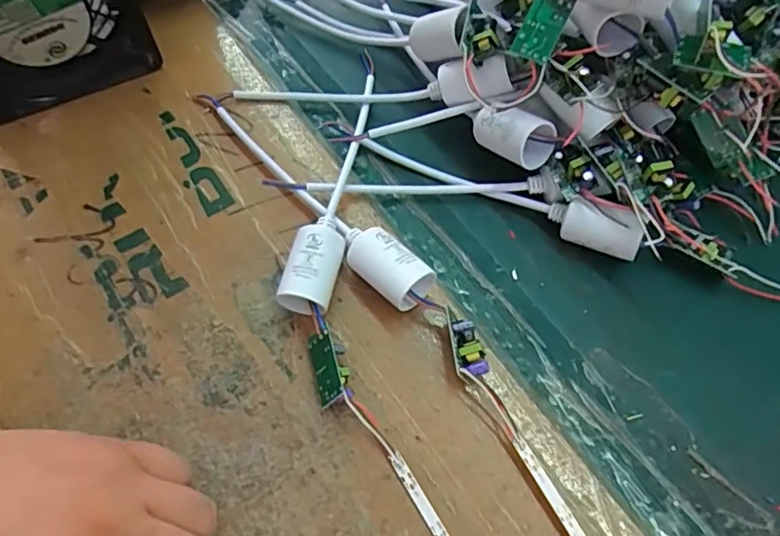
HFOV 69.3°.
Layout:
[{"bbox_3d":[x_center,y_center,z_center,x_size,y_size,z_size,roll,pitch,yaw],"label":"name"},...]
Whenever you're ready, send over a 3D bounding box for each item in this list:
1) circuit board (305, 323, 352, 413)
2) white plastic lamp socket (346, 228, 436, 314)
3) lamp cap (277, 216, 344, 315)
[{"bbox_3d":[-0.030,0.052,0.287,0.018,0.022,0.038,-13,63,-9],"label":"circuit board"},{"bbox_3d":[-0.004,0.000,0.312,0.028,0.031,0.053,-39,69,-20],"label":"white plastic lamp socket"},{"bbox_3d":[-0.041,-0.001,0.310,0.026,0.029,0.052,13,62,5],"label":"lamp cap"}]

